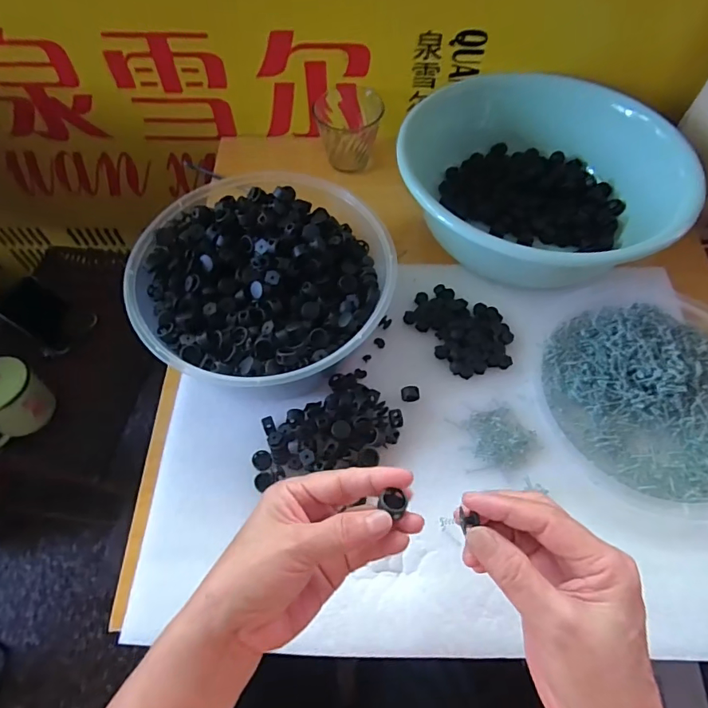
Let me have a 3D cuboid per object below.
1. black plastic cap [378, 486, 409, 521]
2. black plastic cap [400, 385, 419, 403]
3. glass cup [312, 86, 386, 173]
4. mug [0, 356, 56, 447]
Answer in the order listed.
[{"bbox_3d":[0.025,0.092,0.295,0.016,0.009,0.018,27,65,13],"label":"black plastic cap"},{"bbox_3d":[0.057,0.041,0.479,0.018,0.014,0.015,-5,62,-3],"label":"black plastic cap"},{"bbox_3d":[-0.007,-0.295,0.631,0.088,0.075,0.081,0,62,0],"label":"glass cup"},{"bbox_3d":[-0.478,0.065,0.647,0.102,0.081,0.076,-41,69,-20],"label":"mug"}]

